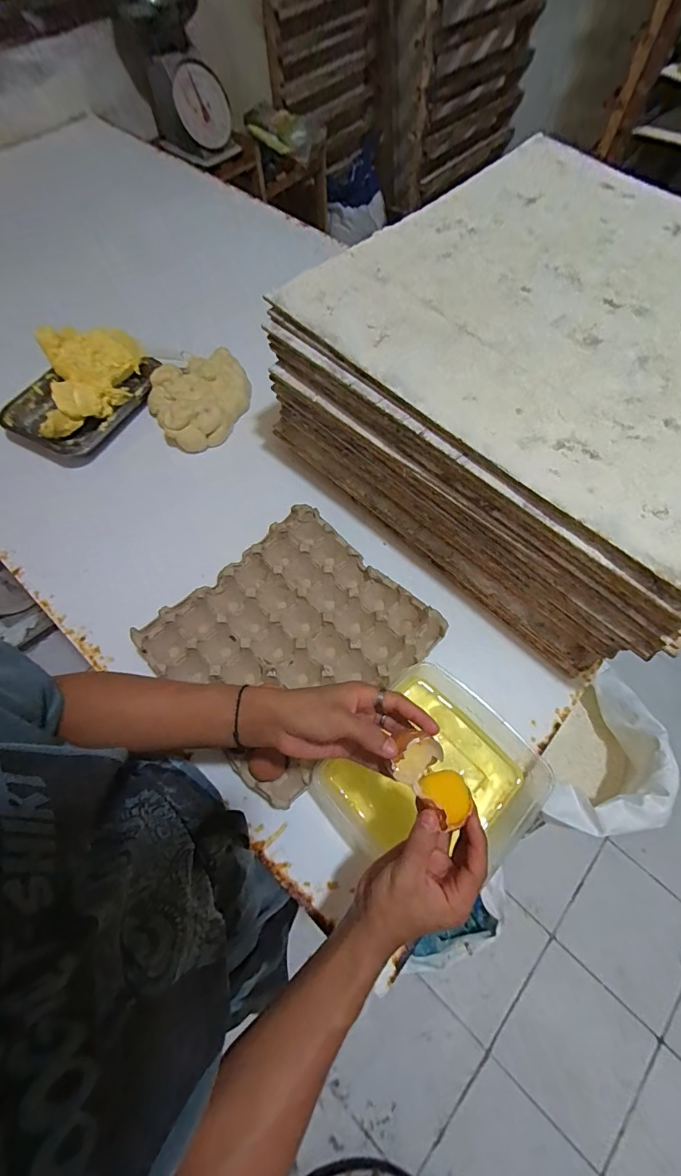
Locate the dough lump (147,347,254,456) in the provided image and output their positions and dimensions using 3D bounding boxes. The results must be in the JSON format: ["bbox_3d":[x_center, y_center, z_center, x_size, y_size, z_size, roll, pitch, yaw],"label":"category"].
[{"bbox_3d":[-0.254,-0.344,0.759,0.182,0.061,0.185,-21,68,-8],"label":"dough lump"}]

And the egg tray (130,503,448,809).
[{"bbox_3d":[-0.069,0.065,0.567,0.297,0.048,0.308,42,73,17],"label":"egg tray"}]

